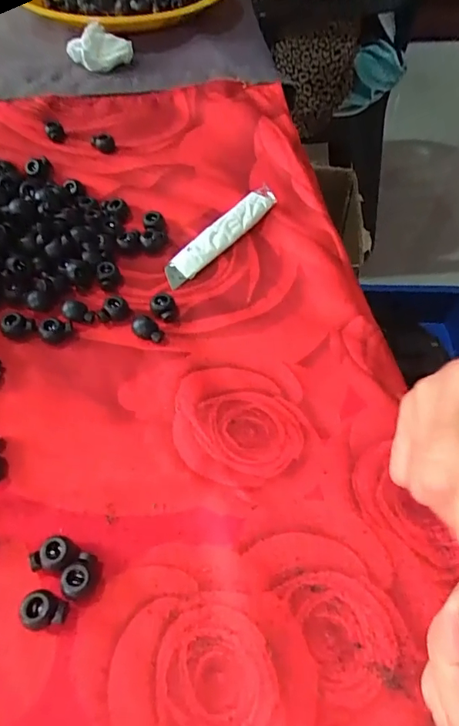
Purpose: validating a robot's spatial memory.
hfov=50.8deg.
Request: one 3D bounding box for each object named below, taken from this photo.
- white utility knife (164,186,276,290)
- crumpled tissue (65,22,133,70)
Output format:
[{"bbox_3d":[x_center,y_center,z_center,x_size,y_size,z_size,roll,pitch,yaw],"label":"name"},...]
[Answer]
[{"bbox_3d":[-0.006,-0.090,0.337,0.020,0.011,0.107,35,61,21],"label":"white utility knife"},{"bbox_3d":[-0.133,-0.321,0.495,0.064,0.036,0.026,-10,56,-9],"label":"crumpled tissue"}]

